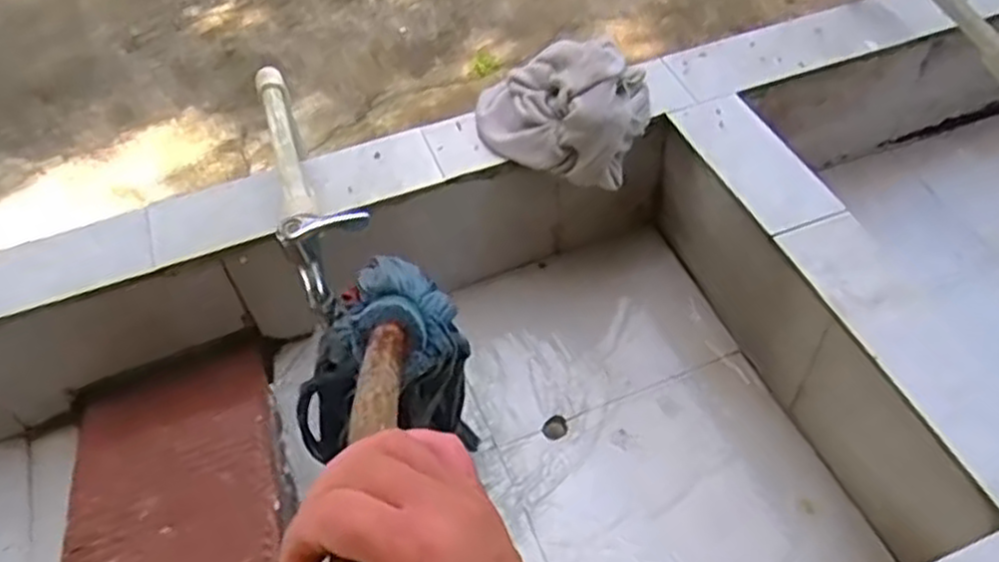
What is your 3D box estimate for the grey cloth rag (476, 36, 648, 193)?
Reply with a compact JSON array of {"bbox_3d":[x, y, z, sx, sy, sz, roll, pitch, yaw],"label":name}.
[{"bbox_3d":[0.064,-0.178,0.803,0.175,0.109,0.113,9,53,10],"label":"grey cloth rag"}]

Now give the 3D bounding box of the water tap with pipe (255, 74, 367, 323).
[{"bbox_3d":[-0.180,-0.108,0.679,0.060,0.074,0.298,-19,53,-12],"label":"water tap with pipe"}]

